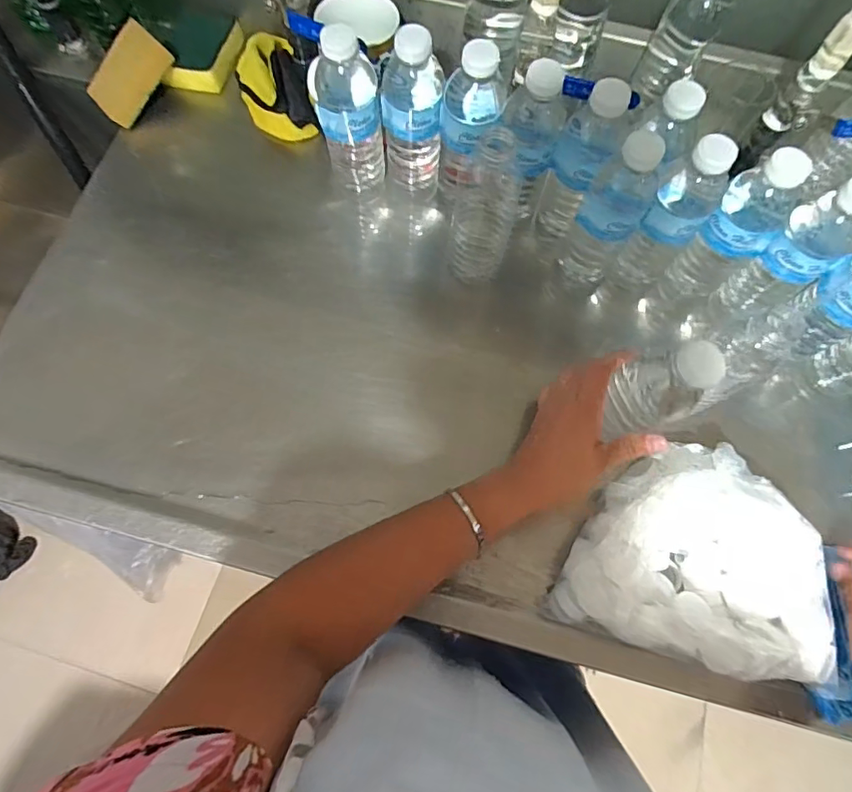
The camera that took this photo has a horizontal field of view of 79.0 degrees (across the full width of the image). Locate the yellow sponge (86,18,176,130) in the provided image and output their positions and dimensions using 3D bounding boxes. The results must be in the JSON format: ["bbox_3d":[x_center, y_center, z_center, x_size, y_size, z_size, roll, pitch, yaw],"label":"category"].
[{"bbox_3d":[-0.352,-0.380,0.609,0.071,0.021,0.107,36,94,-5],"label":"yellow sponge"}]

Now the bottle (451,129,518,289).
[{"bbox_3d":[0.060,-0.188,0.502,0.057,0.178,0.072,12,71,2],"label":"bottle"}]

